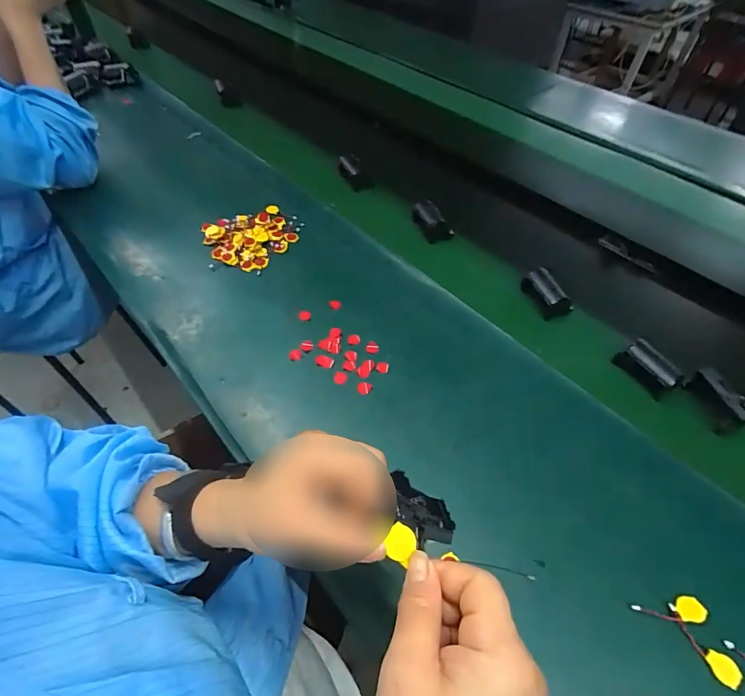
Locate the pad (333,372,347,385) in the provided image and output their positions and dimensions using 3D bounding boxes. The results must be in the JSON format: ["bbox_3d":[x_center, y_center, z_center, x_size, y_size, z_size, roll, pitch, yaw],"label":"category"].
[{"bbox_3d":[-0.040,0.037,0.493,0.017,0.004,0.018,2,51,-2],"label":"pad"}]

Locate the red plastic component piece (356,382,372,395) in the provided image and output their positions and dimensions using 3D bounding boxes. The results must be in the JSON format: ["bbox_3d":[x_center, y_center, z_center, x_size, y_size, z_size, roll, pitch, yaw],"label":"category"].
[{"bbox_3d":[-0.010,0.048,0.483,0.018,0.004,0.016,4,51,0],"label":"red plastic component piece"}]

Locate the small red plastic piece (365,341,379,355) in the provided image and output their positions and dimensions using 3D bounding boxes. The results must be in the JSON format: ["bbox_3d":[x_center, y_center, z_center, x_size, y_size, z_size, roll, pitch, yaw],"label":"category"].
[{"bbox_3d":[0.000,-0.001,0.517,0.017,0.004,0.017,2,51,-2],"label":"small red plastic piece"}]

